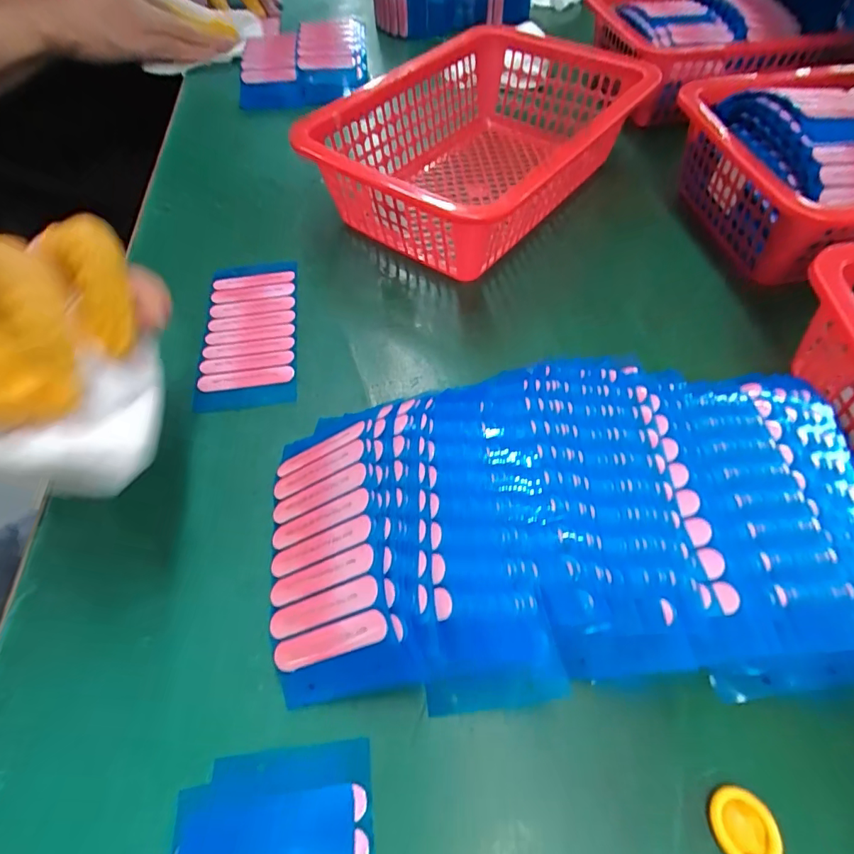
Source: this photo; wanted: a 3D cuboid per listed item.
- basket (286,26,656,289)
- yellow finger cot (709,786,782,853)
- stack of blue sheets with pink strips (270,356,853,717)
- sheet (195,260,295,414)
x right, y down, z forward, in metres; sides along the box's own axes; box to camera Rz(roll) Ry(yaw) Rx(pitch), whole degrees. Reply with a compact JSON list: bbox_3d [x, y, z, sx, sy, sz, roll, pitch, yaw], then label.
[{"bbox_3d":[0.036,-0.198,0.333,0.163,0.066,0.231,32,63,20],"label":"basket"},{"bbox_3d":[0.102,0.129,0.154,0.019,0.005,0.021,1,57,2],"label":"yellow finger cot"},{"bbox_3d":[0.054,0.033,0.198,0.240,0.037,0.137,-3,56,-1],"label":"stack of blue sheets with pink strips"},{"bbox_3d":[-0.104,-0.059,0.284,0.053,0.005,0.113,-7,57,-3],"label":"sheet"}]

